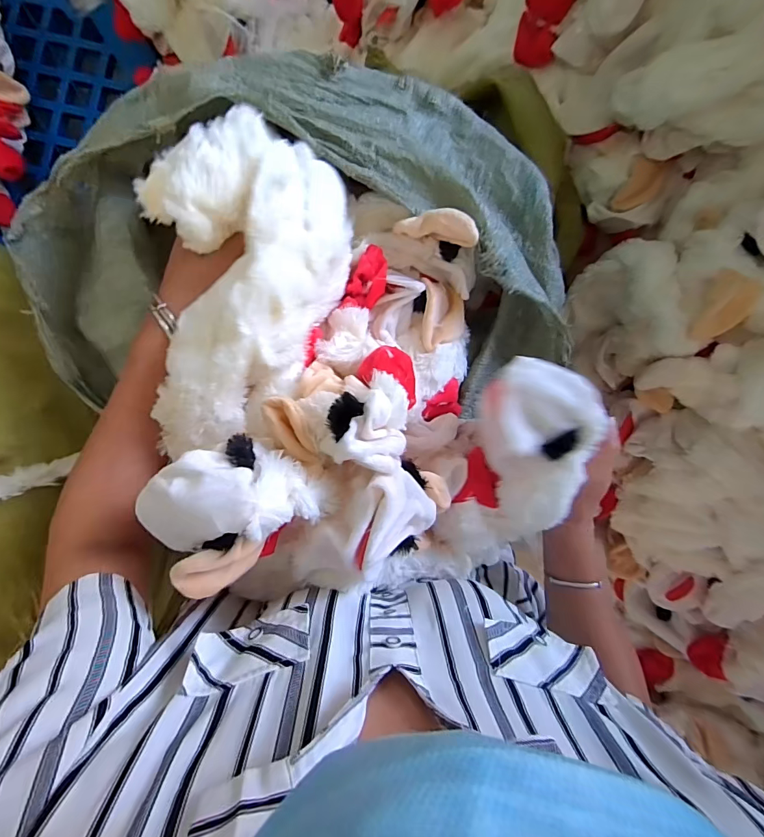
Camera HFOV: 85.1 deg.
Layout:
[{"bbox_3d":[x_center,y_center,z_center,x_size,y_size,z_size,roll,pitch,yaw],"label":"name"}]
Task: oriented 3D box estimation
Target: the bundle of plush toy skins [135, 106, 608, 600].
[{"bbox_3d":[0.003,-0.031,0.378,0.368,0.184,0.365,0,90,0],"label":"bundle of plush toy skins"}]

